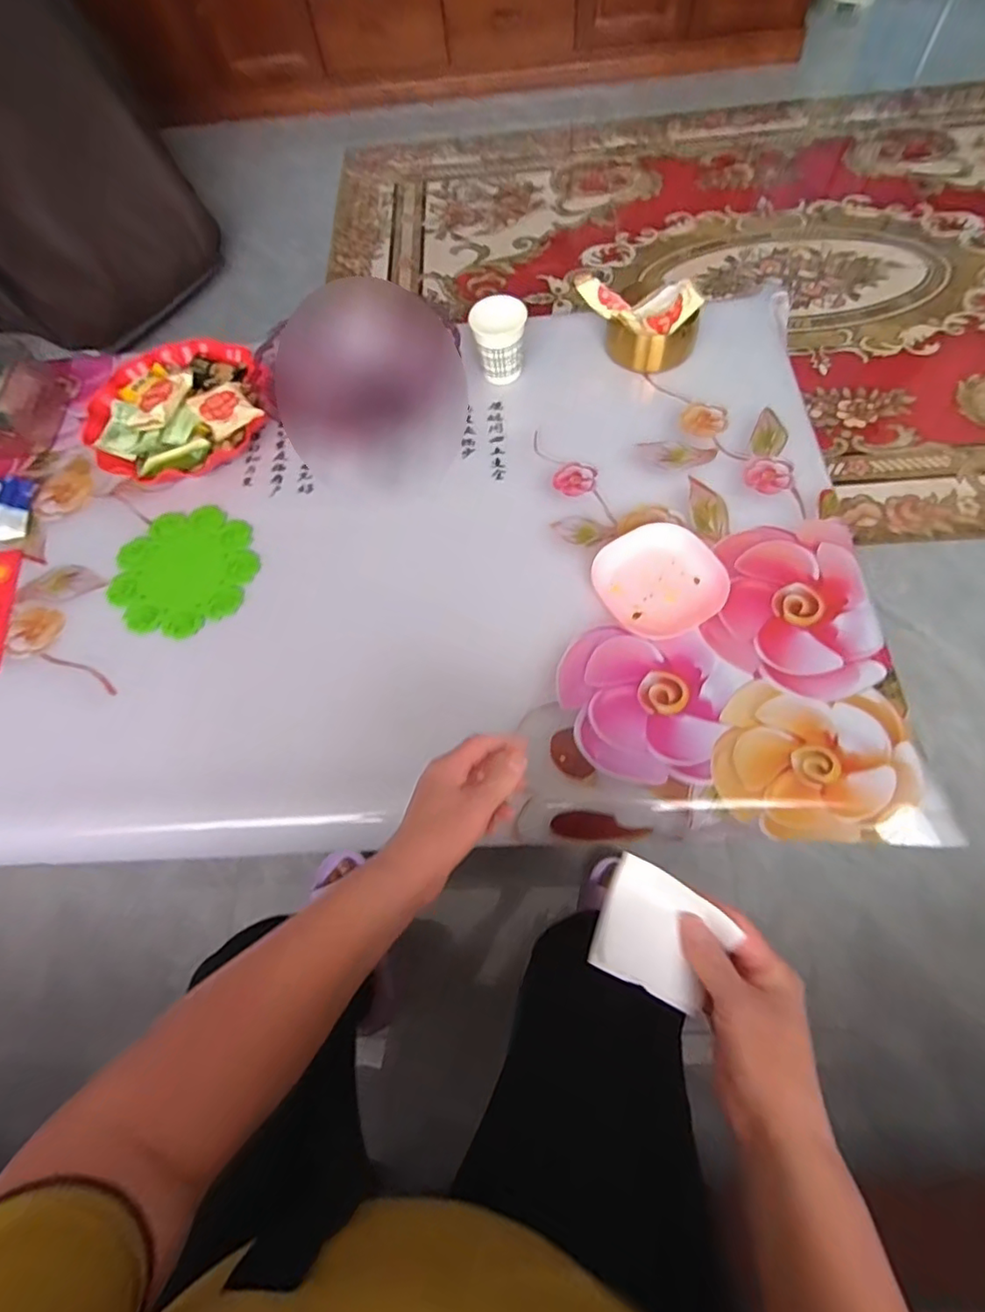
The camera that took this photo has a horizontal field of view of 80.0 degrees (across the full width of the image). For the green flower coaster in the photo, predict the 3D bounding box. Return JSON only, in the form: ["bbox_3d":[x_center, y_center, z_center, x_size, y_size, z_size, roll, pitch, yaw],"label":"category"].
[{"bbox_3d":[-0.361,-0.101,0.688,0.160,0.011,0.167,26,69,16],"label":"green flower coaster"}]

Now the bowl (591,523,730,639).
[{"bbox_3d":[0.177,-0.081,0.624,0.118,0.026,0.125,-32,68,-11],"label":"bowl"}]

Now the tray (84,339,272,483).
[{"bbox_3d":[-0.406,-0.322,0.756,0.221,0.054,0.205,-33,68,-11],"label":"tray"}]

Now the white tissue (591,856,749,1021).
[{"bbox_3d":[0.107,0.177,0.376,0.075,0.014,0.070,23,69,13],"label":"white tissue"}]

